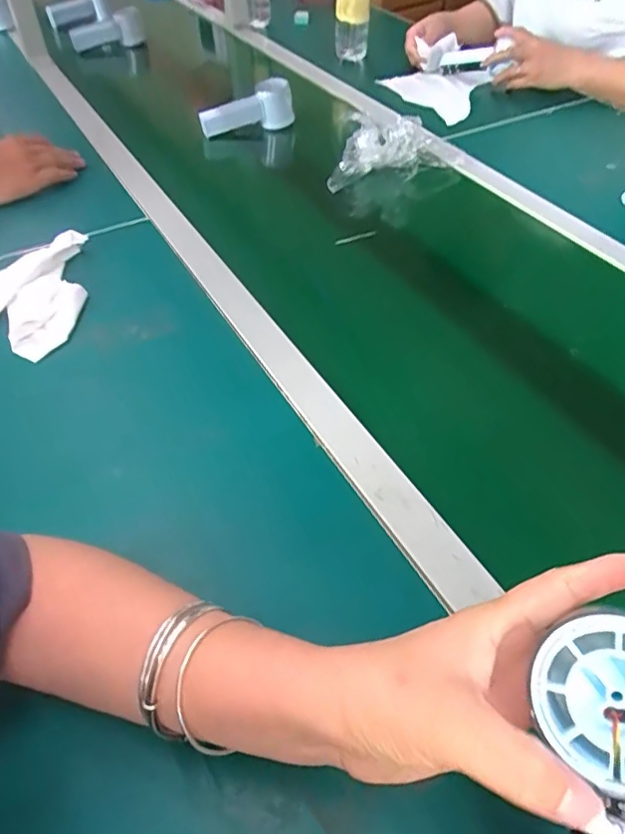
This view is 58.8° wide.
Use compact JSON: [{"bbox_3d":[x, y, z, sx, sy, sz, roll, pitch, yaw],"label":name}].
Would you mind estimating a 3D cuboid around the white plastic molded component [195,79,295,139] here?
[{"bbox_3d":[-0.107,-0.495,0.894,0.149,0.065,0.060,-32,57,-25],"label":"white plastic molded component"}]

